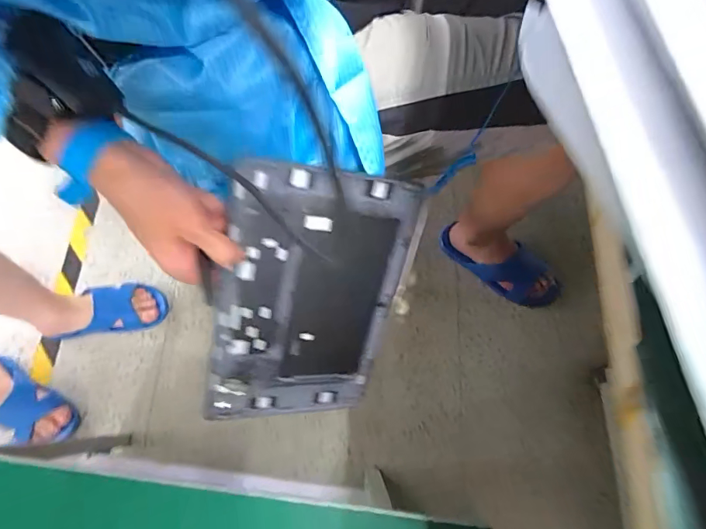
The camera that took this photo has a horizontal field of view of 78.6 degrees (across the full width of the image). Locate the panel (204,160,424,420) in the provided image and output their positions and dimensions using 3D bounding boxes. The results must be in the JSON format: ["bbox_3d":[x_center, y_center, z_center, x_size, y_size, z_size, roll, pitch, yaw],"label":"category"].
[{"bbox_3d":[-0.042,0.037,0.407,0.169,0.018,0.254,5,114,-24],"label":"panel"}]

